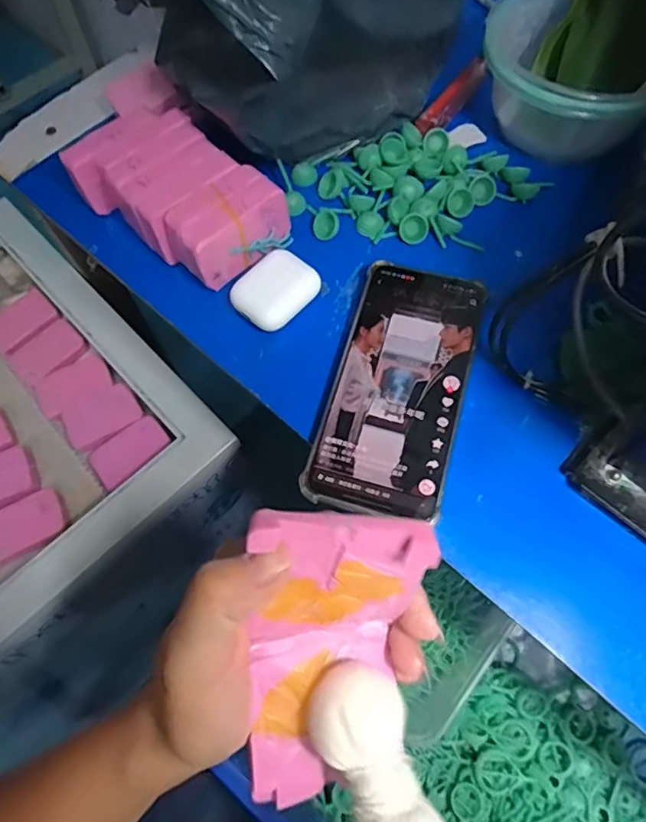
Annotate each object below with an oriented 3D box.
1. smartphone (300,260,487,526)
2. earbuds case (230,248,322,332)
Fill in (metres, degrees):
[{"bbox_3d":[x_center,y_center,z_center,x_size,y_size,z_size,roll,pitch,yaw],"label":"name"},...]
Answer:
[{"bbox_3d":[0.046,-0.015,0.319,0.075,0.013,0.161,15,67,9],"label":"smartphone"},{"bbox_3d":[-0.030,-0.076,0.344,0.052,0.023,0.037,-42,71,-15],"label":"earbuds case"}]

